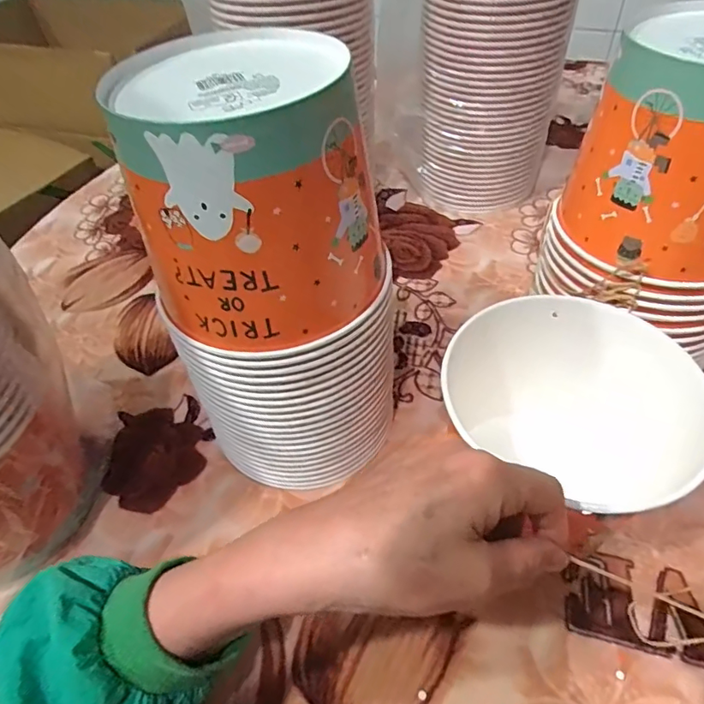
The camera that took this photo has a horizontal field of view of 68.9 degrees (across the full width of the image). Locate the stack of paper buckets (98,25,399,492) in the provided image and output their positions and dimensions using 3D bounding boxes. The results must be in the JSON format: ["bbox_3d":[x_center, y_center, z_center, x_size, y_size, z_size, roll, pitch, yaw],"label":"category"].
[{"bbox_3d":[-0.044,-0.032,0.357,0.142,0.301,0.117,-7,48,-3],"label":"stack of paper buckets"}]

